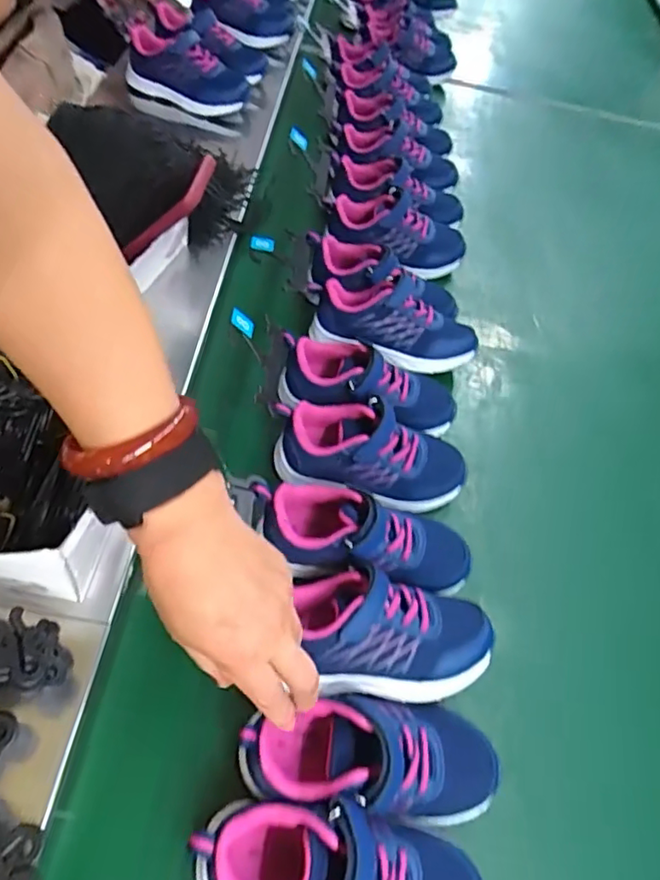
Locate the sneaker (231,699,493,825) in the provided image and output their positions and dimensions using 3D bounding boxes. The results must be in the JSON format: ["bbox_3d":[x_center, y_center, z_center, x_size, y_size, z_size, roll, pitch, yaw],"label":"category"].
[{"bbox_3d":[0.029,0.204,0.386,0.168,0.067,0.069,10,57,-12],"label":"sneaker"}]

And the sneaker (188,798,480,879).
[{"bbox_3d":[0.008,0.255,0.347,0.166,0.069,0.071,10,58,2],"label":"sneaker"}]

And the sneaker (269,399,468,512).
[{"bbox_3d":[0.036,0.011,0.516,0.169,0.066,0.067,11,58,3],"label":"sneaker"}]

